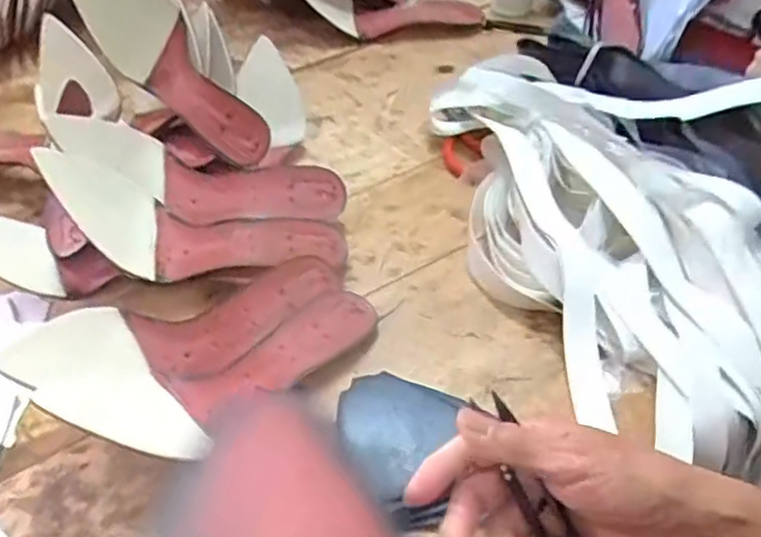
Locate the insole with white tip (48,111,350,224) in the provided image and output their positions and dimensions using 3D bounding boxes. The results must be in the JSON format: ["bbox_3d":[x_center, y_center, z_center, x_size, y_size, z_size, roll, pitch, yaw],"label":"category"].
[{"bbox_3d":[-0.146,-0.080,0.558,0.234,0.060,0.067,12,43,-19],"label":"insole with white tip"}]

